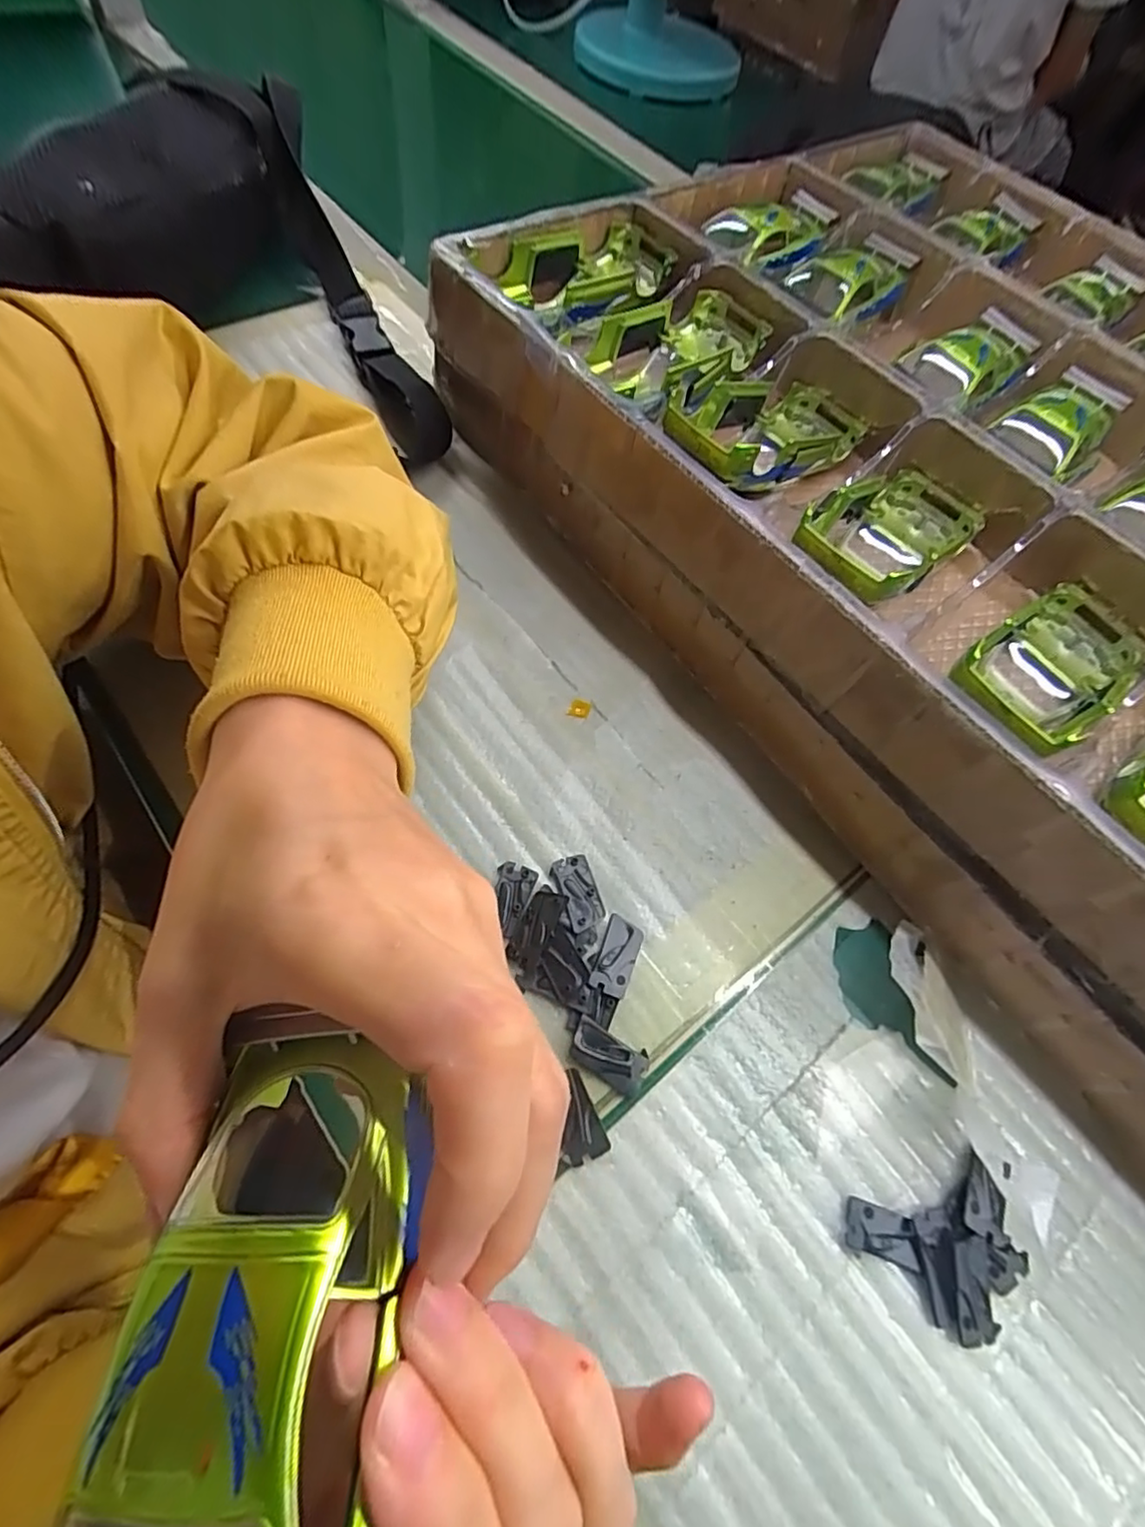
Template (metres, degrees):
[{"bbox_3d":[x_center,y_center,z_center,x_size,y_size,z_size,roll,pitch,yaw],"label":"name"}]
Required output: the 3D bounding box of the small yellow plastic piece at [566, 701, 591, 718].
[{"bbox_3d":[0.004,-0.029,0.328,0.011,0.004,0.010,3,64,-6],"label":"small yellow plastic piece"}]

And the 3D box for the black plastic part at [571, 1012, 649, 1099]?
[{"bbox_3d":[0.014,0.120,0.252,0.033,0.006,0.018,27,64,7],"label":"black plastic part"}]

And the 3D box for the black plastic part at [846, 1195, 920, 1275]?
[{"bbox_3d":[0.118,0.178,0.232,0.028,0.004,0.016,19,63,2],"label":"black plastic part"}]

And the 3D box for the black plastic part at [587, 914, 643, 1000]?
[{"bbox_3d":[0.020,0.084,0.271,0.016,0.005,0.033,21,63,4],"label":"black plastic part"}]

